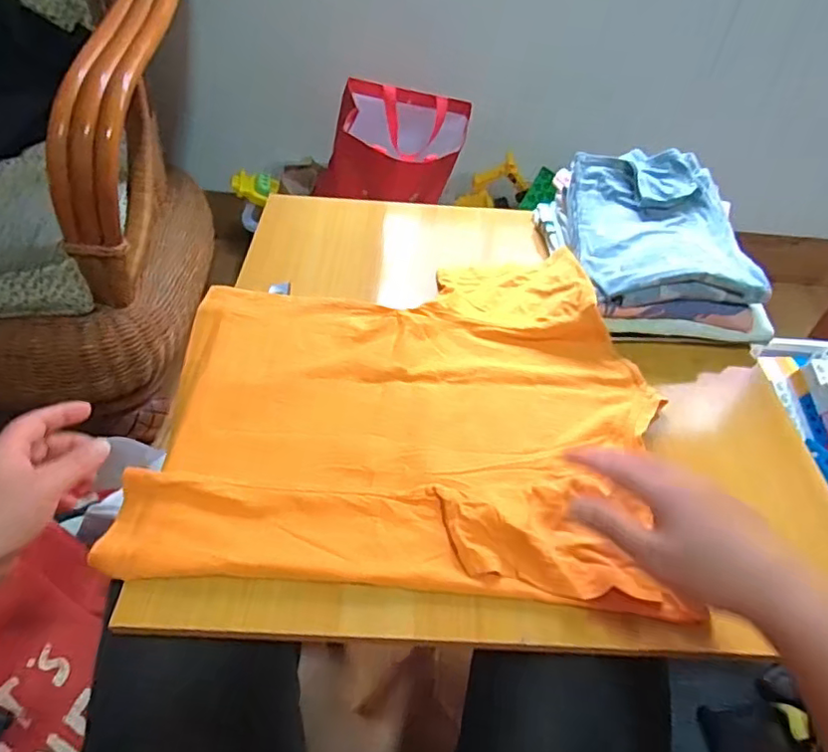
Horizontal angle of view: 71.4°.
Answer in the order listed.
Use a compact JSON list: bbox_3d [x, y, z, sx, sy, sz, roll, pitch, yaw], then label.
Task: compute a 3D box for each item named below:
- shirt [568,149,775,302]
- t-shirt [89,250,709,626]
[{"bbox_3d":[0.286,-0.184,0.679,0.187,0.053,0.233,1,47,-4],"label":"shirt"},{"bbox_3d":[-0.004,0.011,0.559,0.444,0.033,0.394,4,47,0],"label":"t-shirt"}]

